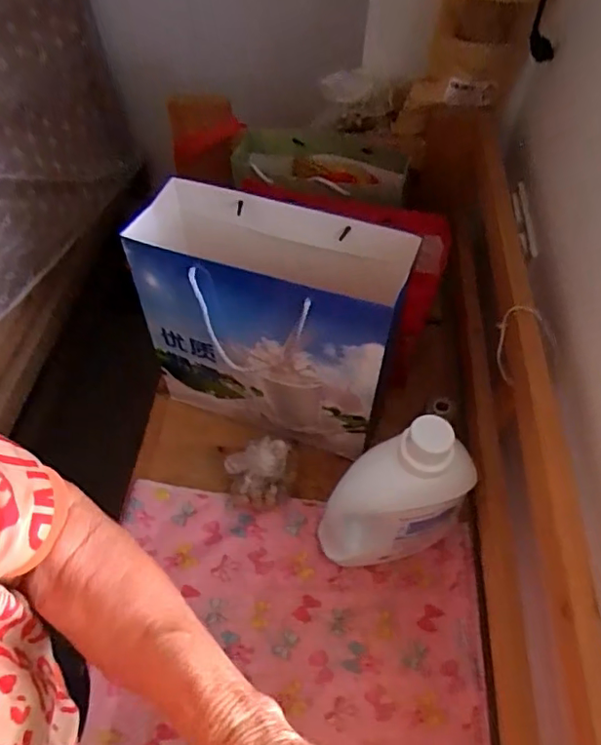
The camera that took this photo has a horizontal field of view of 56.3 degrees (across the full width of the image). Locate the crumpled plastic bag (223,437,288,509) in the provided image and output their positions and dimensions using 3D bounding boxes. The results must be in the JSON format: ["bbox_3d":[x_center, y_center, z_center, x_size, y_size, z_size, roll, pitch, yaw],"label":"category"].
[{"bbox_3d":[-0.060,0.142,0.776,0.088,0.096,0.062,2,54,1],"label":"crumpled plastic bag"}]

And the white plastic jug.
[{"bbox_3d":[0.111,0.158,0.671,0.169,0.260,0.081,-3,54,-3],"label":"white plastic jug"}]

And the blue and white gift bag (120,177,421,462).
[{"bbox_3d":[-0.045,-0.068,0.773,0.334,0.299,0.145,17,55,12],"label":"blue and white gift bag"}]

